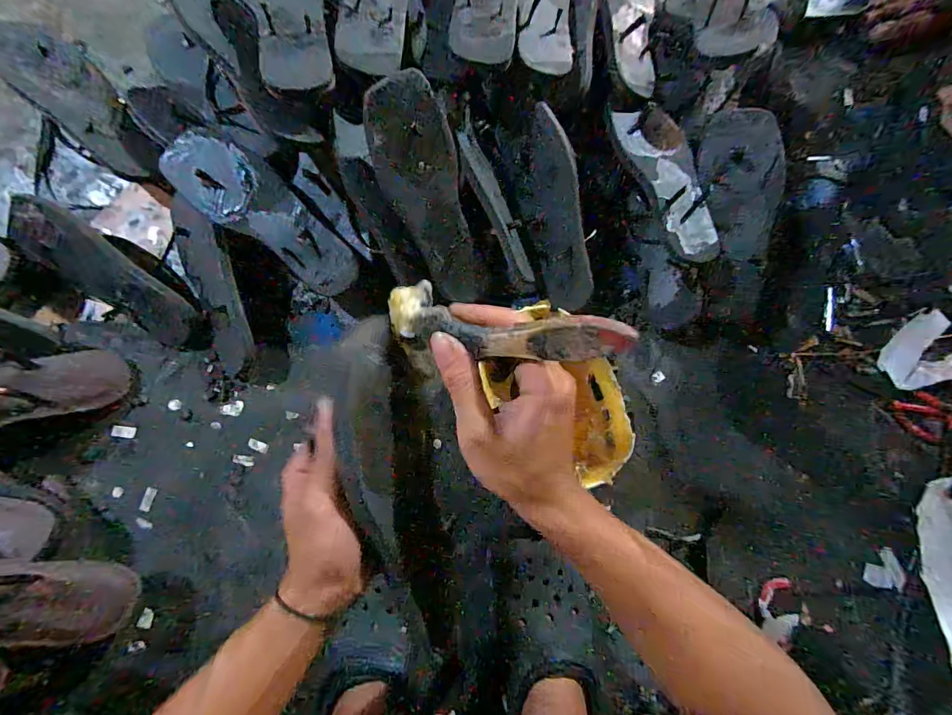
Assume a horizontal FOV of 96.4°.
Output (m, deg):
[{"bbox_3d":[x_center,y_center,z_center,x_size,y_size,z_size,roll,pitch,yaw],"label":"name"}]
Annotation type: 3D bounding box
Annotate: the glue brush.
[{"bbox_3d":[0.013,-0.018,0.240,0.143,0.014,0.035,11,82,26],"label":"glue brush"}]

